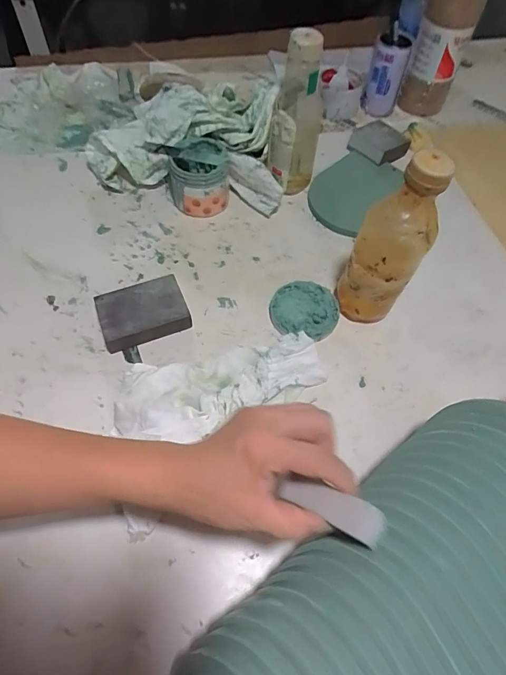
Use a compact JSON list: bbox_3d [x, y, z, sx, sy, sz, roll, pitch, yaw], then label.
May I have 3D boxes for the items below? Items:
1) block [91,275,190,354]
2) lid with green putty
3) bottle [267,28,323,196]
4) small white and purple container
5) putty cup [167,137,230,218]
[{"bbox_3d":[-0.129,-0.029,0.499,0.097,0.028,0.068,-18,62,-14],"label":"block"},{"bbox_3d":[0.062,-0.033,0.514,0.080,0.017,0.077,2,59,-3],"label":"lid with green putty"},{"bbox_3d":[0.059,-0.287,0.561,0.067,0.205,0.058,10,59,2],"label":"bottle"},{"bbox_3d":[0.235,-0.464,0.743,0.062,0.142,0.056,18,60,7],"label":"small white and purple container"},{"bbox_3d":[-0.076,-0.222,0.588,0.079,0.081,0.077,2,59,-3],"label":"putty cup"}]

